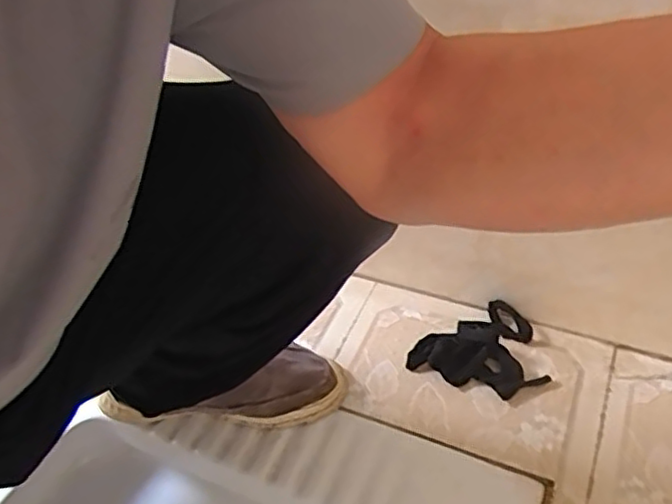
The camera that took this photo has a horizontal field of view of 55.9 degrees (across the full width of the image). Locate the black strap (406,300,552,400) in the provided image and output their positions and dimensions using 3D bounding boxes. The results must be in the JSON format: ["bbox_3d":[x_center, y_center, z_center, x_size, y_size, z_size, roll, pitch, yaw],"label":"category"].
[{"bbox_3d":[0.166,0.122,0.723,0.145,0.021,0.109,-22,45,-14],"label":"black strap"}]

